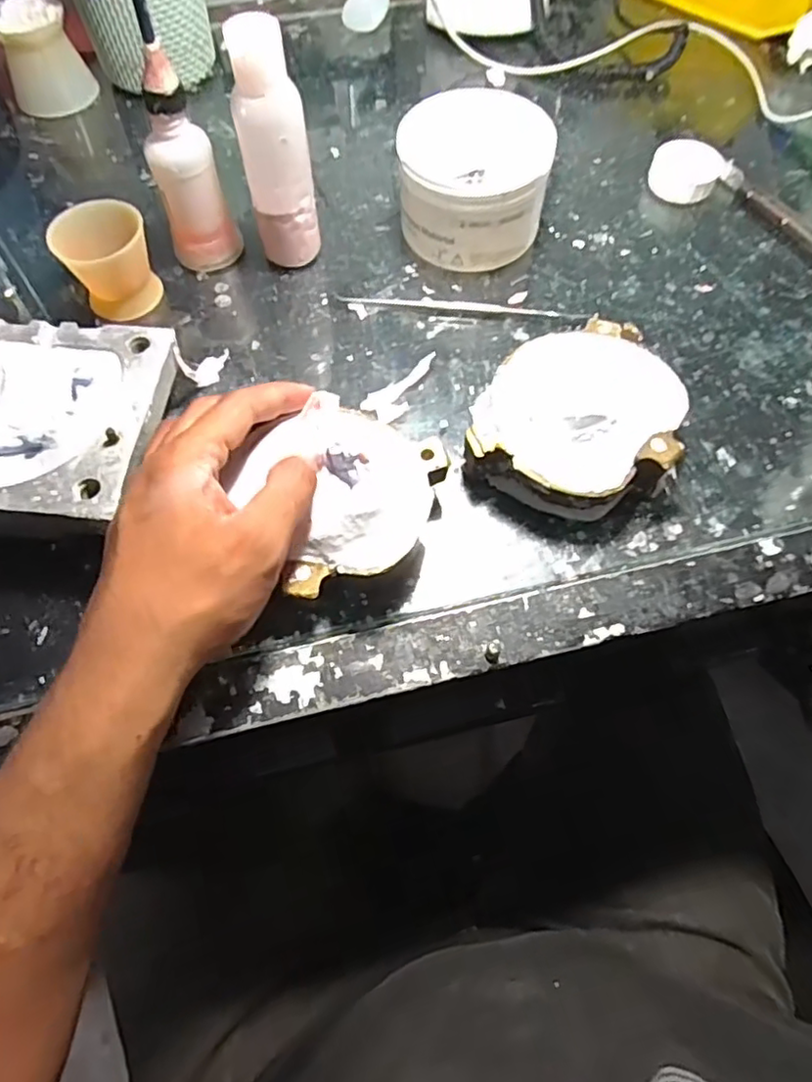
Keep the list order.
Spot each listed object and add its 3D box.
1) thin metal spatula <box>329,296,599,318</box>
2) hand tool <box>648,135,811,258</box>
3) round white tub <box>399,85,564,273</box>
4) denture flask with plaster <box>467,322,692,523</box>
[{"bbox_3d":[0.037,-0.146,0.390,0.156,0.004,0.008,5,64,3],"label":"thin metal spatula"},{"bbox_3d":[0.246,-0.215,0.419,0.045,0.019,0.185,-39,70,-17],"label":"hand tool"},{"bbox_3d":[0.041,-0.222,0.392,0.089,0.069,0.081,0,64,0],"label":"round white tub"},{"bbox_3d":[0.092,-0.066,0.334,0.102,0.038,0.112,0,64,0],"label":"denture flask with plaster"}]

